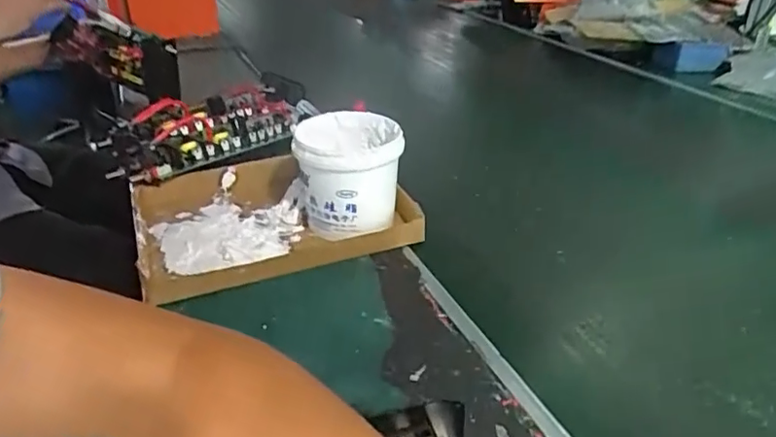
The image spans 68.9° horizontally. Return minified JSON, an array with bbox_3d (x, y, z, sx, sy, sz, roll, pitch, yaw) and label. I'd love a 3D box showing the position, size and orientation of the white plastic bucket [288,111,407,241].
[{"bbox_3d":[-0.046,-0.048,0.688,0.125,0.129,0.144,1,30,2],"label":"white plastic bucket"}]

